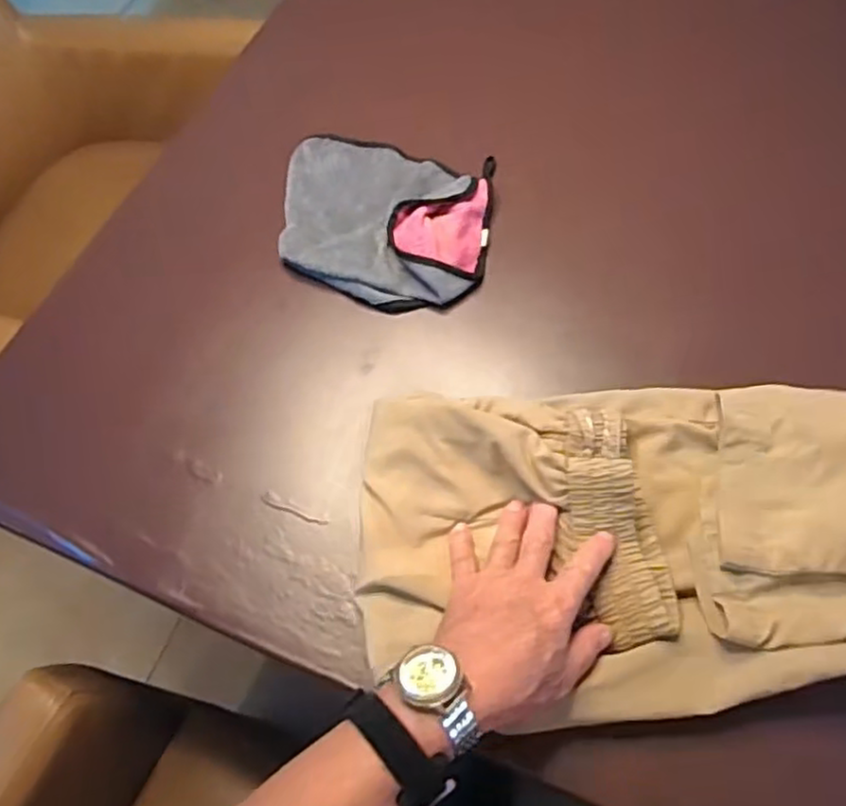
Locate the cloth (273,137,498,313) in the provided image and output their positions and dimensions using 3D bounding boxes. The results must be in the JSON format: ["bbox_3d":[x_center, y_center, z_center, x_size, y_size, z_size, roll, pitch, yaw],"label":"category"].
[{"bbox_3d":[-0.043,-0.199,0.714,0.224,0.036,0.218,6,63,7],"label":"cloth"}]

